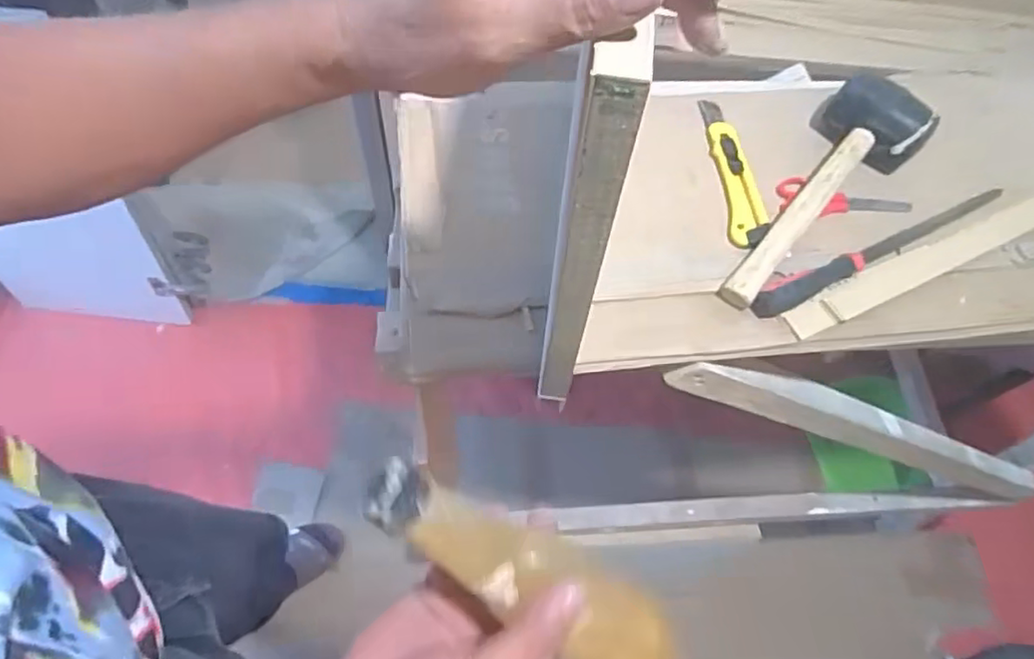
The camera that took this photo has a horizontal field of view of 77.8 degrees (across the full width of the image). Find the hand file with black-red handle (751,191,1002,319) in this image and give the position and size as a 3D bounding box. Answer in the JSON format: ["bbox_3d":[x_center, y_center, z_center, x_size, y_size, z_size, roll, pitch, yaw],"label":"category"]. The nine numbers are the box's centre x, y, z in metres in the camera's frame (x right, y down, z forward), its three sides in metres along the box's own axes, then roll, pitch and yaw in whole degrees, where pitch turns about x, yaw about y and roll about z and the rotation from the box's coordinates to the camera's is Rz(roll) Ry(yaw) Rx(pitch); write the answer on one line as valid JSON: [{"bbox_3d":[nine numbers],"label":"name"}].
[{"bbox_3d":[0.337,-0.085,0.587,0.299,0.026,0.034,-26,69,-15],"label":"hand file with black-red handle"}]

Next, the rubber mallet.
[{"bbox_3d":[0.282,-0.123,0.583,0.097,0.063,0.266,34,67,12],"label":"rubber mallet"}]

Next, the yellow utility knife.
[{"bbox_3d":[0.211,-0.156,0.626,0.037,0.009,0.173,-3,64,-5],"label":"yellow utility knife"}]

